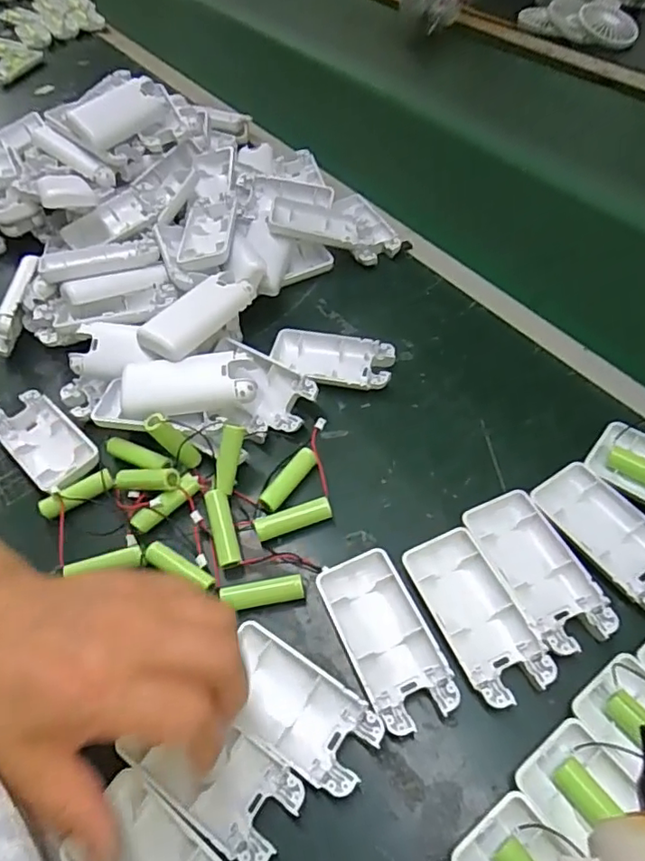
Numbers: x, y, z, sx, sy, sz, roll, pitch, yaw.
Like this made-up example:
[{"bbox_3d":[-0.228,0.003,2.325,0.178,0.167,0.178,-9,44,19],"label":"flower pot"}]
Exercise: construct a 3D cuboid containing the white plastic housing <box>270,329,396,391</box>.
[{"bbox_3d":[0.007,-0.055,0.448,0.095,0.016,0.049,5,55,9],"label":"white plastic housing"}]

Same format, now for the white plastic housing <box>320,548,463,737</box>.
[{"bbox_3d":[0.034,0.114,0.315,0.046,0.013,0.095,-21,55,-10],"label":"white plastic housing"}]

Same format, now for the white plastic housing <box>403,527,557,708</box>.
[{"bbox_3d":[0.085,0.103,0.317,0.043,0.013,0.093,-22,55,-10],"label":"white plastic housing"}]

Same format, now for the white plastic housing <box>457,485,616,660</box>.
[{"bbox_3d":[0.124,0.081,0.329,0.046,0.014,0.093,-20,55,-9],"label":"white plastic housing"}]

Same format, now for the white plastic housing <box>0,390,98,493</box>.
[{"bbox_3d":[-0.206,0.008,0.419,0.097,0.014,0.046,36,64,27],"label":"white plastic housing"}]

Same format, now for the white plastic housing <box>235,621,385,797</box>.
[{"bbox_3d":[-0.015,0.146,0.297,0.089,0.014,0.046,27,61,22],"label":"white plastic housing"}]

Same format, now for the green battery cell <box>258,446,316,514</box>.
[{"bbox_3d":[-0.023,0.032,0.379,0.013,0.013,0.051,31,62,24],"label":"green battery cell"}]

